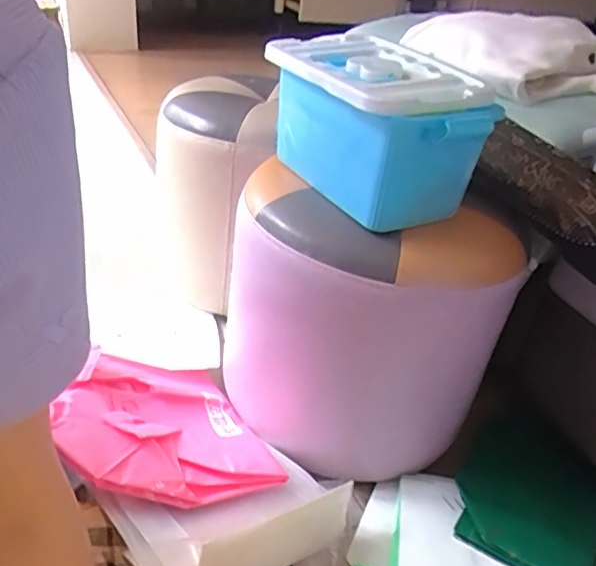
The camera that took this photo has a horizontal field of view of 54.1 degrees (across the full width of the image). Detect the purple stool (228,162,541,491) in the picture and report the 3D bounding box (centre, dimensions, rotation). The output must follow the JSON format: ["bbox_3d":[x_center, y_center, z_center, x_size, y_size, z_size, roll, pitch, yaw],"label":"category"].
[{"bbox_3d":[0.075,0.045,0.766,0.303,0.318,0.267,-5,35,-16],"label":"purple stool"}]

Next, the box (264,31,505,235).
[{"bbox_3d":[0.078,-0.178,0.667,0.155,0.139,0.262,-13,38,-25],"label":"box"}]

